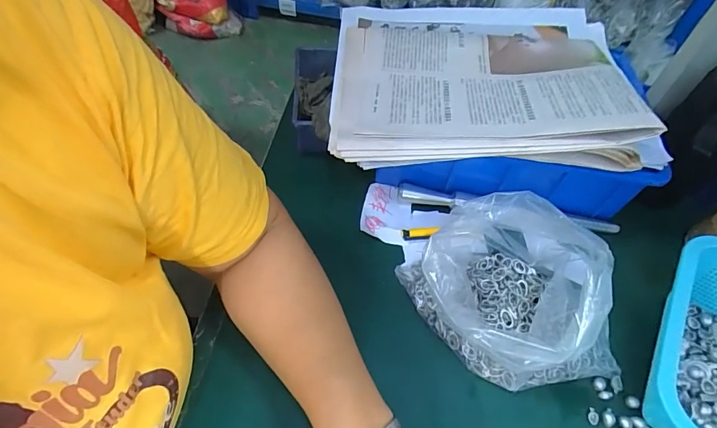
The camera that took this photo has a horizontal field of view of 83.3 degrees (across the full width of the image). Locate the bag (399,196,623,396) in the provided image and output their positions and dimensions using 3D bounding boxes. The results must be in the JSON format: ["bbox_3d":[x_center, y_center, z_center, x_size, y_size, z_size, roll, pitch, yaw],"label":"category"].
[{"bbox_3d":[0.143,0.064,0.351,0.192,0.086,0.141,34,59,19],"label":"bag"}]

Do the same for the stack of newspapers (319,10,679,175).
[{"bbox_3d":[0.131,-0.157,0.430,0.311,0.059,0.259,4,55,-2],"label":"stack of newspapers"}]

